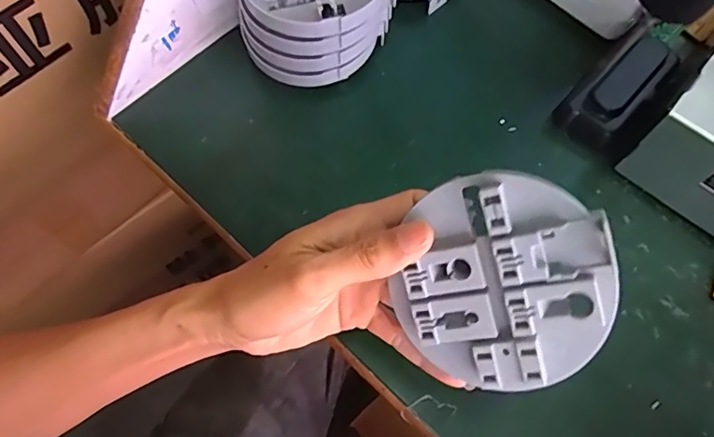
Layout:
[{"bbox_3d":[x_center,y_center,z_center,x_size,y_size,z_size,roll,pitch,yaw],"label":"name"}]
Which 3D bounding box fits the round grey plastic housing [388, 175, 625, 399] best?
[{"bbox_3d":[0.067,0.029,0.245,0.097,0.023,0.099,2,97,19],"label":"round grey plastic housing"}]

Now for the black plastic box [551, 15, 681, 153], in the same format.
[{"bbox_3d":[0.202,-0.102,0.405,0.106,0.029,0.044,-41,74,-16],"label":"black plastic box"}]

